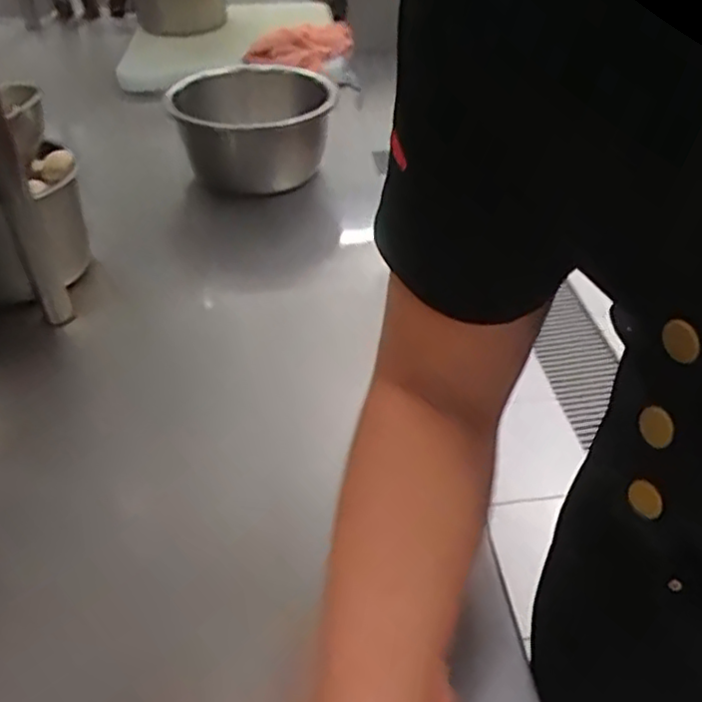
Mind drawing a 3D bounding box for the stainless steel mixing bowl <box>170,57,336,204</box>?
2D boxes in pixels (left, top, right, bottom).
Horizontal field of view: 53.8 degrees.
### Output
[{"bbox_3d":[-0.110,-0.258,0.811,0.175,0.119,0.164,2,39,-1],"label":"stainless steel mixing bowl"}]

